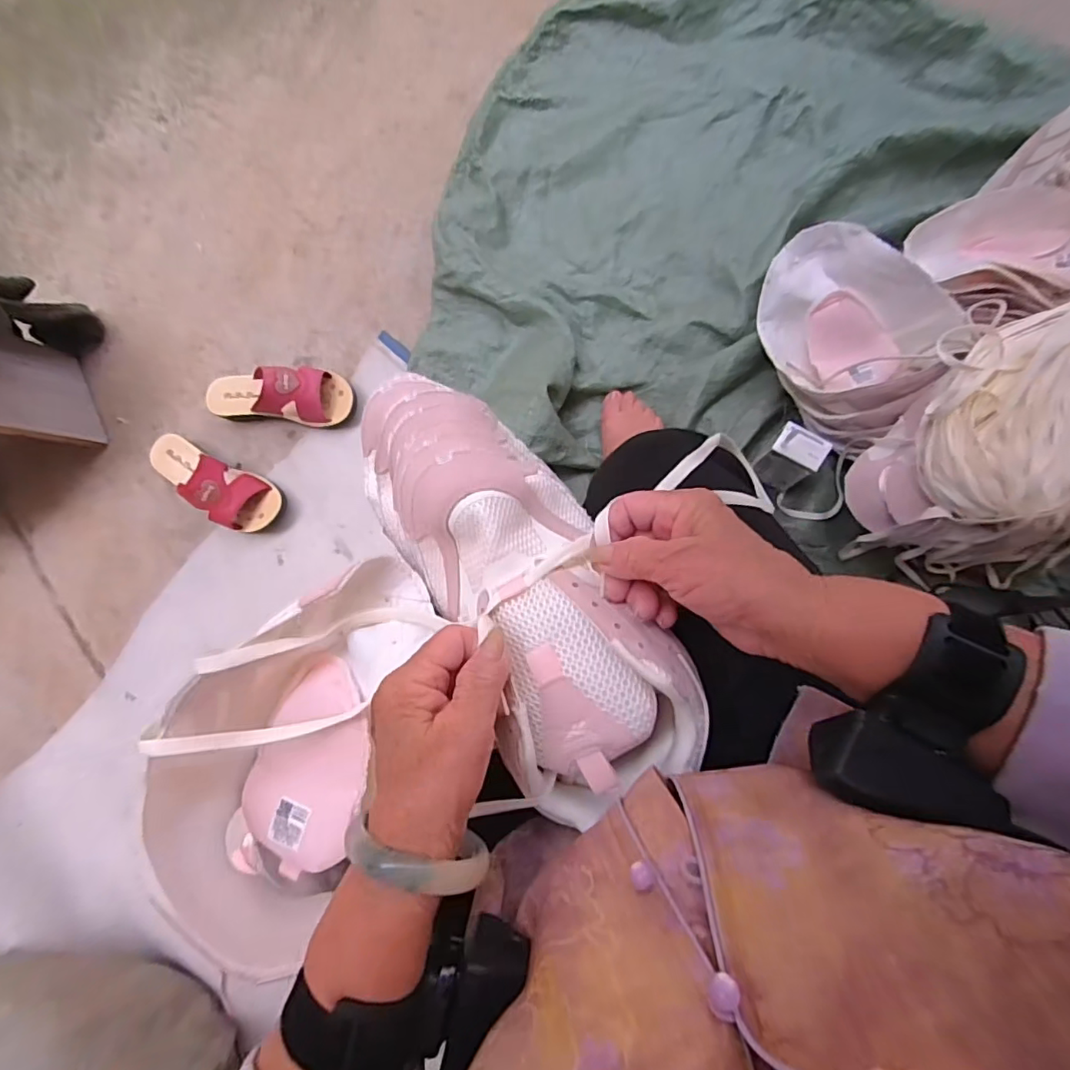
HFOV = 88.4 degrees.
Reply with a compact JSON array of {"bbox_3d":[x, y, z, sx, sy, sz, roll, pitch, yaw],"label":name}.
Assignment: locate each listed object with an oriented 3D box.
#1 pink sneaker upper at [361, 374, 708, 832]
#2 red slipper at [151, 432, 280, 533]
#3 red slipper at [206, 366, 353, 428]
[{"bbox_3d":[-0.023,0.016,0.349,0.112,0.077,0.310,-36,71,1],"label":"pink sneaker upper"},{"bbox_3d":[-0.487,-0.080,0.819,0.223,0.079,0.080,29,87,8],"label":"red slipper"},{"bbox_3d":[-0.389,-0.214,0.824,0.224,0.085,0.080,5,84,6],"label":"red slipper"}]

